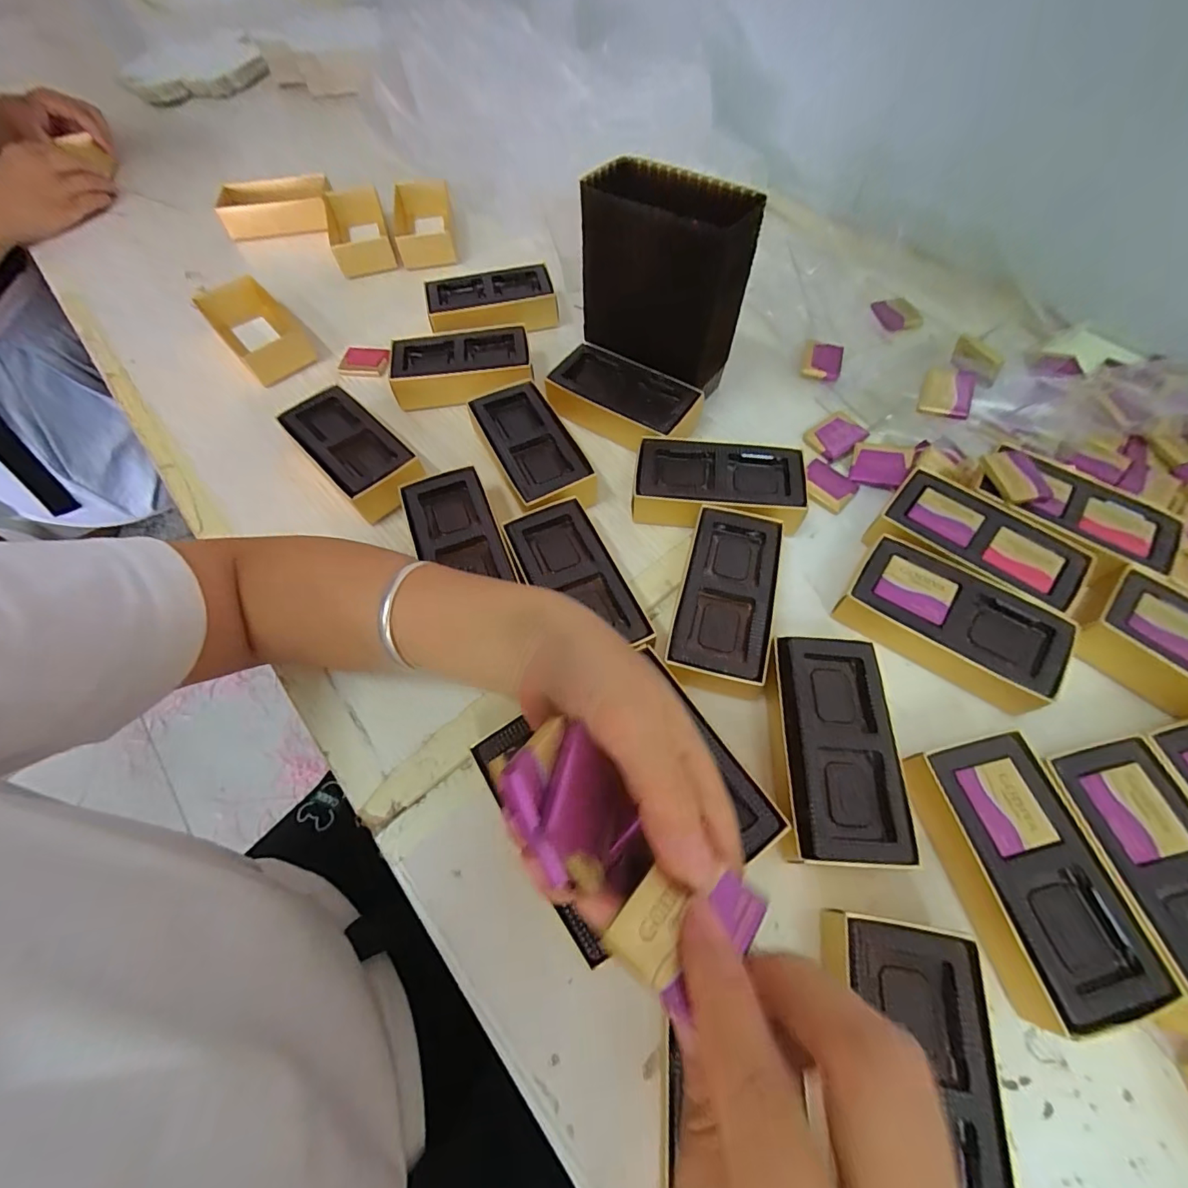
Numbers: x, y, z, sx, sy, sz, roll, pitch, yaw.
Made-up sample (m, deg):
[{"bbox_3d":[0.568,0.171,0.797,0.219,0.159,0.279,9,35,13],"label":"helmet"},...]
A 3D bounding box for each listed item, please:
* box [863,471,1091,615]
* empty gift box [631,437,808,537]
[{"bbox_3d":[0.245,-0.028,0.324,0.112,0.027,0.061,35,69,18],"label":"box"},{"bbox_3d":[0.088,-0.076,0.355,0.113,0.032,0.062,10,63,8],"label":"empty gift box"}]

